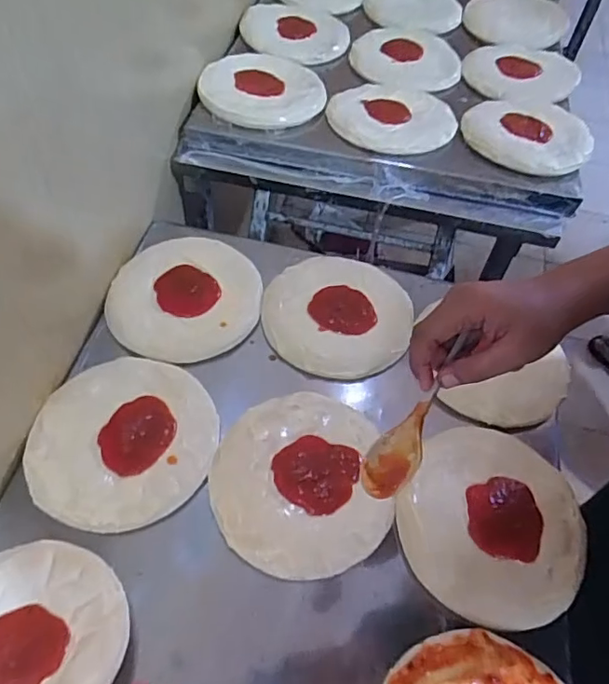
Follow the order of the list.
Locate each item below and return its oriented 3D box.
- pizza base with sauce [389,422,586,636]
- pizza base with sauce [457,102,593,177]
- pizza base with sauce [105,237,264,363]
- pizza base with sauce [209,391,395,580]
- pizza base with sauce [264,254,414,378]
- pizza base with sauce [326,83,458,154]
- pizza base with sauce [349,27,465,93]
[{"bbox_3d":[0.202,0.186,0.577,0.190,0.022,0.201,2,55,-3],"label":"pizza base with sauce"},{"bbox_3d":[0.358,-0.341,0.867,0.190,0.019,0.206,28,58,15],"label":"pizza base with sauce"},{"bbox_3d":[-0.154,-0.064,0.721,0.184,0.019,0.190,7,55,1],"label":"pizza base with sauce"},{"bbox_3d":[-0.006,0.142,0.589,0.180,0.016,0.200,-2,56,-6],"label":"pizza base with sauce"},{"bbox_3d":[0.044,-0.044,0.734,0.192,0.021,0.200,9,55,3],"label":"pizza base with sauce"},{"bbox_3d":[0.144,-0.363,0.866,0.182,0.018,0.207,35,60,19],"label":"pizza base with sauce"},{"bbox_3d":[0.187,-0.516,0.996,0.205,0.018,0.197,2,55,-3],"label":"pizza base with sauce"}]

